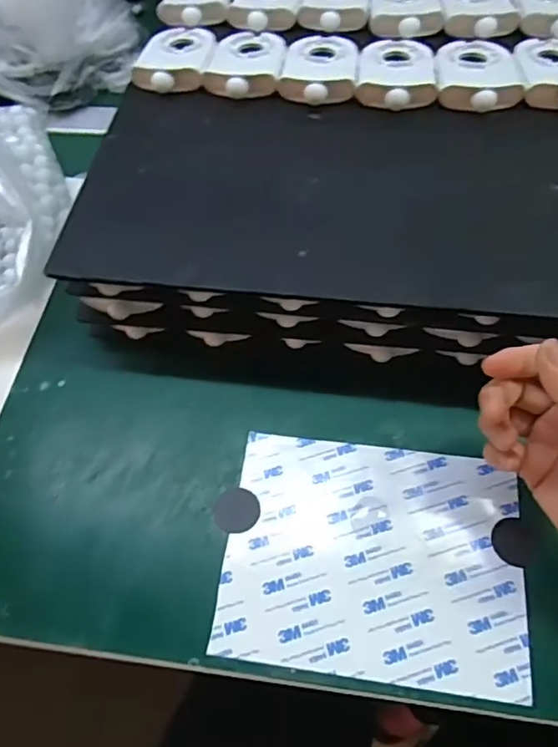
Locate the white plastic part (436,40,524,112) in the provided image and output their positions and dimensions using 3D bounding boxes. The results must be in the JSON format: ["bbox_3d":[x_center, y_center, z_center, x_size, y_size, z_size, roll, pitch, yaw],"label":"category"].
[{"bbox_3d":[0.148,-0.230,0.412,0.057,0.012,0.093,4,60,5],"label":"white plastic part"}]

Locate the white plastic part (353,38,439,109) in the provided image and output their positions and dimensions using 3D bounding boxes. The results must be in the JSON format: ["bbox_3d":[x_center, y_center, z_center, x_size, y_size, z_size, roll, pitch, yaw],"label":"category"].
[{"bbox_3d":[0.089,-0.231,0.416,0.056,0.012,0.086,5,60,6],"label":"white plastic part"}]

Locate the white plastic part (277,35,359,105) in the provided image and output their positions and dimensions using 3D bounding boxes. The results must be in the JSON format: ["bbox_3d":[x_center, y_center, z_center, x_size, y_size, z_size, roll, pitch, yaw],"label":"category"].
[{"bbox_3d":[0.032,-0.238,0.424,0.055,0.014,0.085,5,60,6],"label":"white plastic part"}]

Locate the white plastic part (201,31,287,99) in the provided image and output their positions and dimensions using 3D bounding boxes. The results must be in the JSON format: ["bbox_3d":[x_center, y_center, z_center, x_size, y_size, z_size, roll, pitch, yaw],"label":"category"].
[{"bbox_3d":[-0.025,-0.247,0.435,0.059,0.016,0.088,5,60,6],"label":"white plastic part"}]

